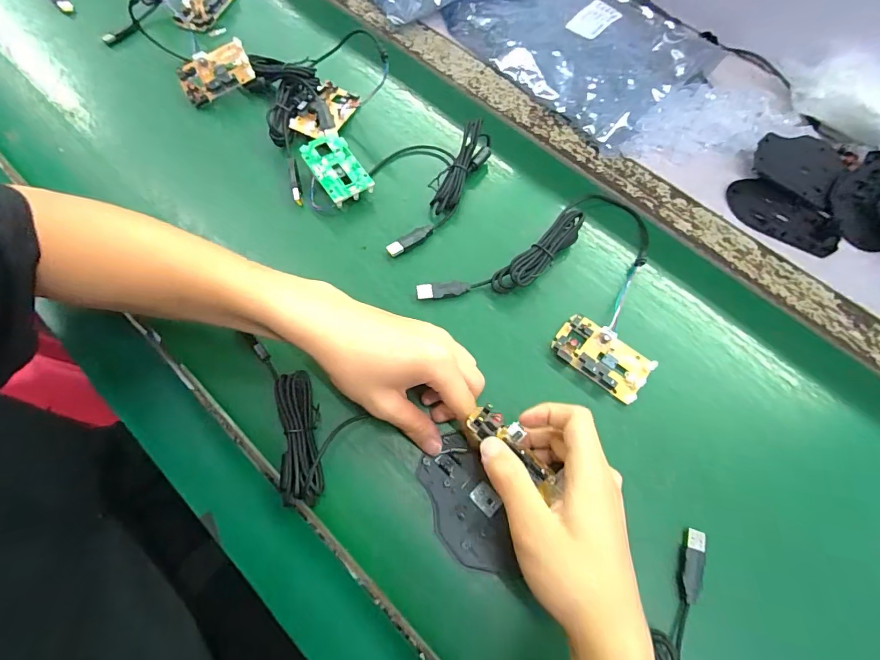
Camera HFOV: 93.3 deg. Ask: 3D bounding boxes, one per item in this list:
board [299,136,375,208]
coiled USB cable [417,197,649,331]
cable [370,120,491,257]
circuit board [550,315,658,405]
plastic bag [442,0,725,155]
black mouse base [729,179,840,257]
[{"bbox_3d":[-0.102,-0.157,0.411,0.045,0.019,0.080,-30,72,-12],"label":"board"},{"bbox_3d":[0.109,-0.047,0.375,0.230,0.022,0.119,-29,72,-12],"label":"coiled USB cable"},{"bbox_3d":[-0.021,-0.150,0.407,0.096,0.026,0.157,34,71,12],"label":"cable"},{"bbox_3d":[0.137,0.022,0.353,0.079,0.016,0.044,35,71,12],"label":"circuit board"},{"bbox_3d":[0.156,-0.344,0.476,0.185,0.042,0.275,-40,74,-15],"label":"plastic bag"},{"bbox_3d":[0.341,-0.113,0.415,0.107,0.008,0.059,35,71,12],"label":"black mouse base"}]

